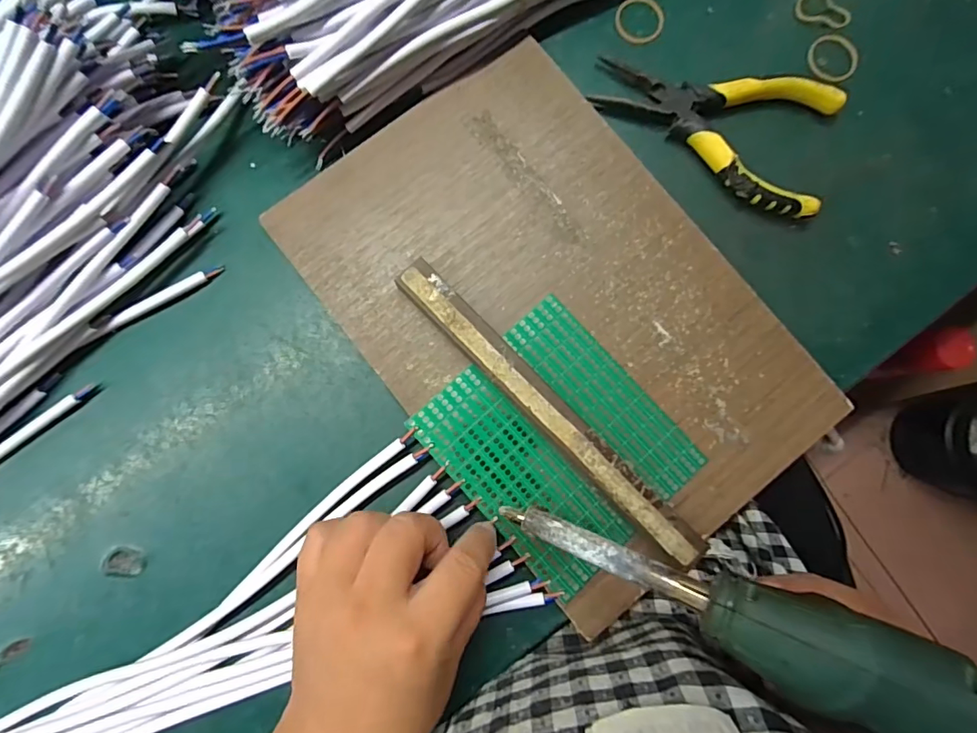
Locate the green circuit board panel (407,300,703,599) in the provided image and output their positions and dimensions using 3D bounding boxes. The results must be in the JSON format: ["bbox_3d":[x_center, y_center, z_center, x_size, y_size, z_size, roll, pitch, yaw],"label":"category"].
[{"bbox_3d":[0.039,0.042,0.271,0.109,0.005,0.126,-42,87,-5],"label":"green circuit board panel"}]

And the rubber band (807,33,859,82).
[{"bbox_3d":[0.221,-0.198,0.314,0.036,0.004,0.031,-26,87,-8],"label":"rubber band"}]

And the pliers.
[{"bbox_3d":[0.134,-0.146,0.293,0.140,0.016,0.075,19,84,0],"label":"pliers"}]

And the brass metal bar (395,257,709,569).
[{"bbox_3d":[0.031,0.024,0.265,0.020,0.018,0.211,-44,88,-5],"label":"brass metal bar"}]

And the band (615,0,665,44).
[{"bbox_3d":[0.096,-0.220,0.309,0.030,0.004,0.033,0,85,-2],"label":"band"}]

